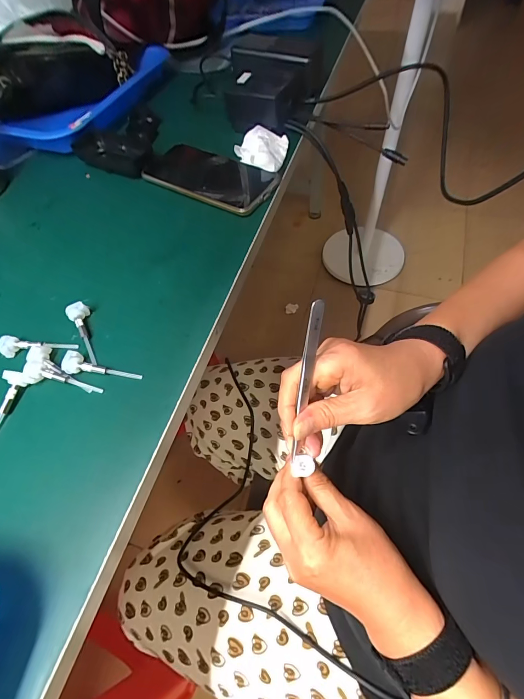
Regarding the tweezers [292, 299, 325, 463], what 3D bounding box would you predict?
[{"bbox_3d":[0.031,0.027,0.251,0.009,0.129,0.004,10,22,10],"label":"tweezers"}]

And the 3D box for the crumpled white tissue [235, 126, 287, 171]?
[{"bbox_3d":[0.003,-0.239,0.405,0.062,0.018,0.063,24,65,19],"label":"crumpled white tissue"}]

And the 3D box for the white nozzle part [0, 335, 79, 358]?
[{"bbox_3d":[-0.201,-0.004,0.303,0.067,0.009,0.017,-2,59,5],"label":"white nozzle part"}]

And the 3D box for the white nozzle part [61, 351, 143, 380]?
[{"bbox_3d":[-0.135,0.017,0.285,0.067,0.012,0.018,11,61,13],"label":"white nozzle part"}]

